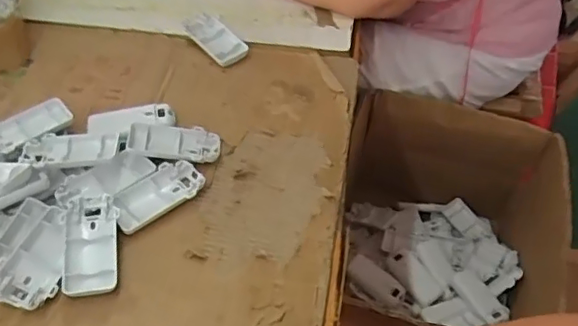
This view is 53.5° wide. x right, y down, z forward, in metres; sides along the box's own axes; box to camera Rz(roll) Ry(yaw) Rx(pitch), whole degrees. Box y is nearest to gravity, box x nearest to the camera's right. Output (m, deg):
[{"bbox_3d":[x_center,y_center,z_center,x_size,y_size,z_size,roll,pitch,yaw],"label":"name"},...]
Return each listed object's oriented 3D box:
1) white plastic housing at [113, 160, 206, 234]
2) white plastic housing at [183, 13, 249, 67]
[{"bbox_3d":[-0.131,0.030,0.570,0.094,0.012,0.050,-33,58,-26],"label":"white plastic housing"},{"bbox_3d":[-0.097,-0.164,0.744,0.096,0.020,0.044,38,58,26],"label":"white plastic housing"}]

